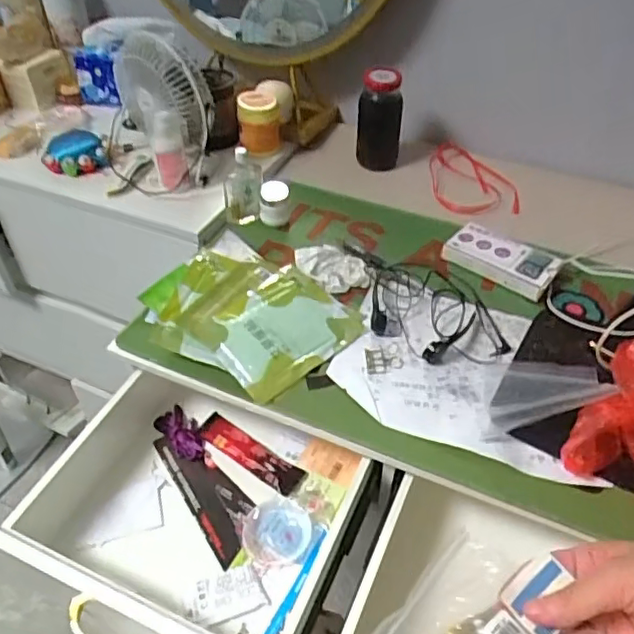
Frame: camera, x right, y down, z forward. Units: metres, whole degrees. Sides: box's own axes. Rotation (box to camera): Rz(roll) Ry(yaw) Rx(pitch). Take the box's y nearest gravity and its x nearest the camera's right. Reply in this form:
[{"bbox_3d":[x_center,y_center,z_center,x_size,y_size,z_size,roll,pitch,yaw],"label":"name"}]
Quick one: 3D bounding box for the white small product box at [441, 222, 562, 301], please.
[{"bbox_3d":[0.235,-0.074,0.759,0.134,0.026,0.065,30,51,28],"label":"white small product box"}]

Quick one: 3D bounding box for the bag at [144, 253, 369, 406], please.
[{"bbox_3d":[-0.088,-0.006,0.686,0.231,0.033,0.194,29,50,27],"label":"bag"}]

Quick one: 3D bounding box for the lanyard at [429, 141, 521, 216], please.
[{"bbox_3d":[0.242,-0.219,0.928,0.131,0.034,0.196,5,44,5],"label":"lanyard"}]

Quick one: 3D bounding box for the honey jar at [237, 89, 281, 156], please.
[{"bbox_3d":[-0.093,-0.306,0.955,0.065,0.088,0.055,-5,44,-6],"label":"honey jar"}]

